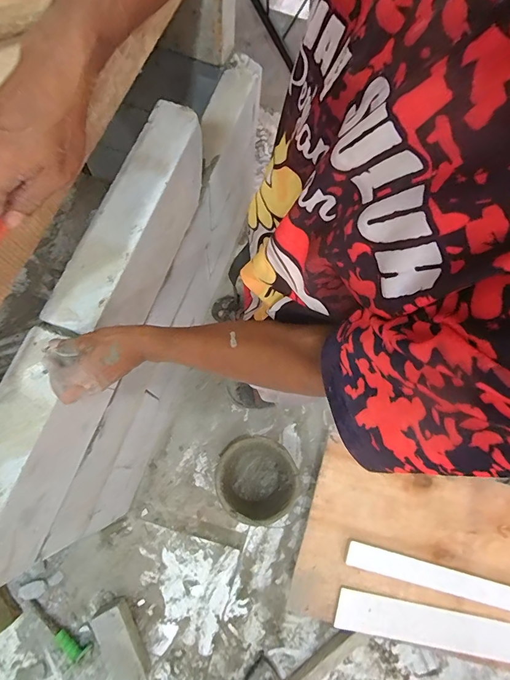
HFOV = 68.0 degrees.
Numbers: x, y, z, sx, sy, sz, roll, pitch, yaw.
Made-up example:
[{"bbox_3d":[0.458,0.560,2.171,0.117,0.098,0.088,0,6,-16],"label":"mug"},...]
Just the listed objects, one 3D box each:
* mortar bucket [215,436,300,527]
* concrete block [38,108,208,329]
[{"bbox_3d":[0.006,0.422,1.147,0.227,0.145,0.231,2,73,-6],"label":"mortar bucket"},{"bbox_3d":[-0.190,-0.170,0.634,0.071,0.178,0.383,20,72,0],"label":"concrete block"}]

